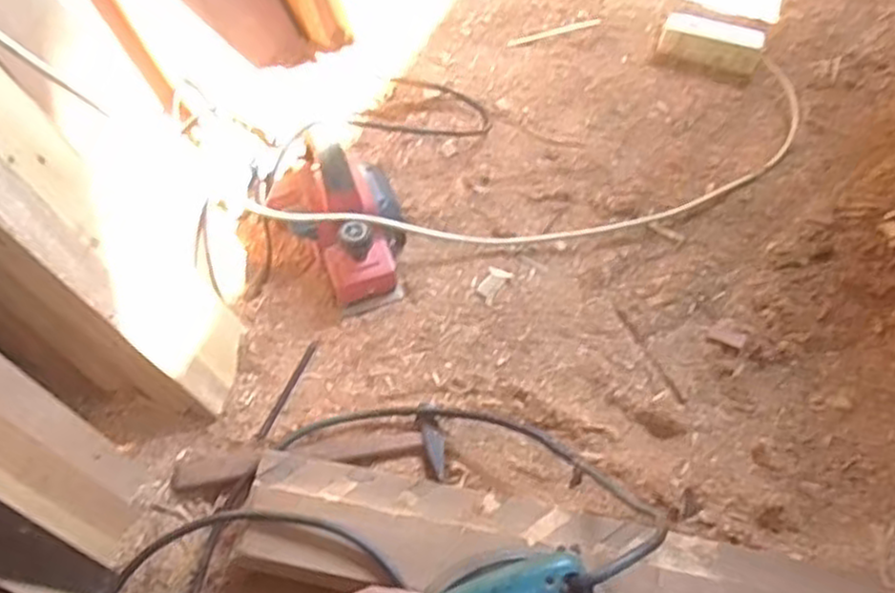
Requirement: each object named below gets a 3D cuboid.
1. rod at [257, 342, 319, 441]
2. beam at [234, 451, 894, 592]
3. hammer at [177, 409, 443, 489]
[{"bbox_3d":[-0.183,0.105,0.849,0.010,0.011,0.138,17,57,10],"label":"rod"},{"bbox_3d":[0.107,0.264,0.704,0.607,0.059,0.116,10,56,5],"label":"beam"},{"bbox_3d":[-0.145,0.163,0.792,0.282,0.024,0.077,-2,56,-3],"label":"hammer"}]

